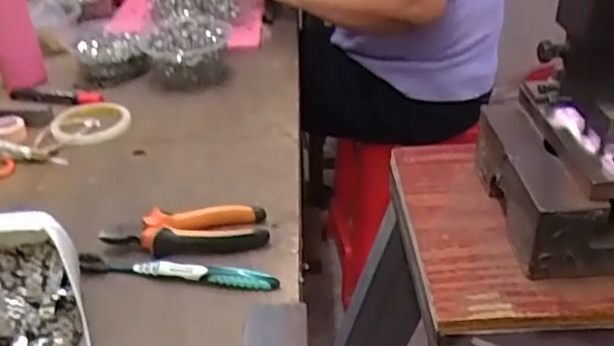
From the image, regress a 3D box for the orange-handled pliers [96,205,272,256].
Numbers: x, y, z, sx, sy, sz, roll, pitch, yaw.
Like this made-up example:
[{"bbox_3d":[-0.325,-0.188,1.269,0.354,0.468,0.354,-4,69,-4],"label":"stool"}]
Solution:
[{"bbox_3d":[-0.115,0.056,0.604,0.149,0.024,0.050,-6,32,-3],"label":"orange-handled pliers"}]

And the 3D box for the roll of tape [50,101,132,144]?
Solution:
[{"bbox_3d":[-0.276,-0.065,0.816,0.096,0.011,0.096,-3,32,2],"label":"roll of tape"}]

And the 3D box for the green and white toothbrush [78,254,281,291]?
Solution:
[{"bbox_3d":[-0.115,0.087,0.562,0.181,0.017,0.018,2,33,9],"label":"green and white toothbrush"}]

